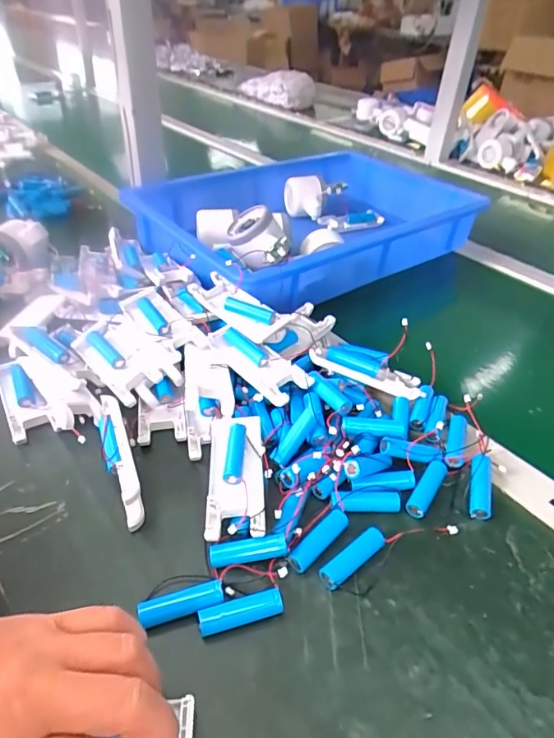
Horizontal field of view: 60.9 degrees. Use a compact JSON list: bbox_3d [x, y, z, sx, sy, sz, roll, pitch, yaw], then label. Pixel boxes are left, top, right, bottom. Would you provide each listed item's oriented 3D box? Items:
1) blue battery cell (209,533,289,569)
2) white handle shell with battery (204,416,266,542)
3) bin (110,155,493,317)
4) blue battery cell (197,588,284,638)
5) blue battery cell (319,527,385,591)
[{"bbox_3d":[-0.019,0.119,0.308,0.049,0.016,0.012,-4,40,-8],"label":"blue battery cell"},{"bbox_3d":[-0.030,0.080,0.349,0.039,0.025,0.103,0,40,-3],"label":"white handle shell with battery"},{"bbox_3d":[0.059,-0.211,0.652,0.445,0.087,0.283,-26,48,-30],"label":"bin"},{"bbox_3d":[-0.022,0.147,0.284,0.050,0.014,0.014,-10,41,-15],"label":"blue battery cell"},{"bbox_3d":[0.051,0.125,0.313,0.052,0.014,0.014,-27,48,-30],"label":"blue battery cell"}]

